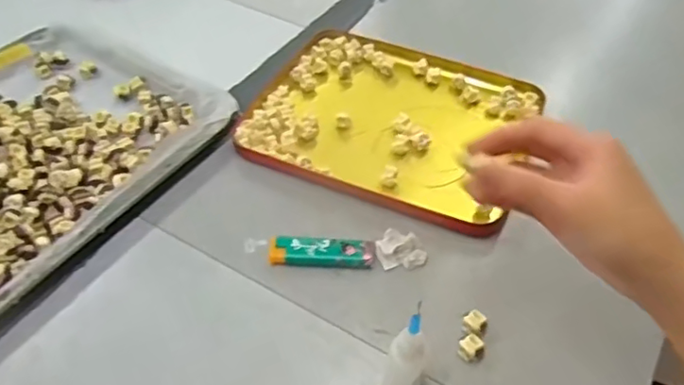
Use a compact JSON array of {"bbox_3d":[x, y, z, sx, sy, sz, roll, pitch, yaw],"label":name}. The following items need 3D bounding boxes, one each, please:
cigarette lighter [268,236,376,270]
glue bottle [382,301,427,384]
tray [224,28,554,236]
[{"bbox_3d":[-0.015,0.046,0.462,0.081,0.010,0.026,4,49,2],"label":"cigarette lighter"},{"bbox_3d":[0.039,0.104,0.363,0.022,0.081,0.027,14,50,11],"label":"glue bottle"},{"bbox_3d":[0.045,-0.071,0.564,0.245,0.016,0.204,20,52,15],"label":"tray"}]

